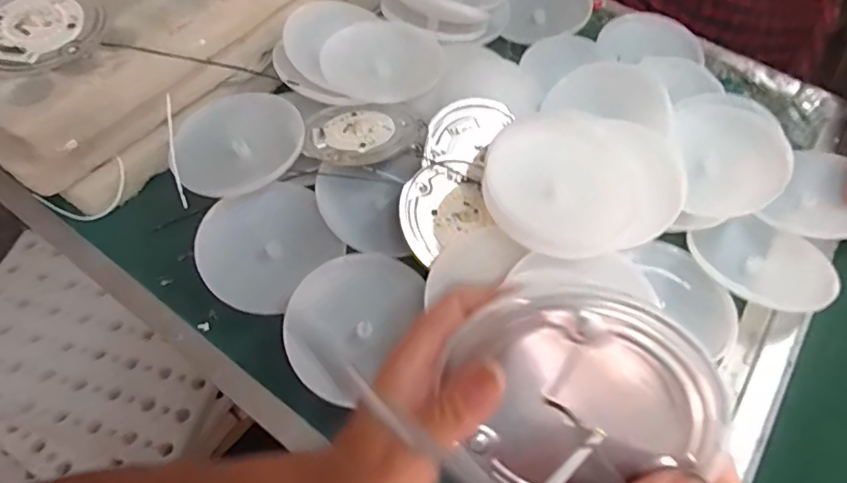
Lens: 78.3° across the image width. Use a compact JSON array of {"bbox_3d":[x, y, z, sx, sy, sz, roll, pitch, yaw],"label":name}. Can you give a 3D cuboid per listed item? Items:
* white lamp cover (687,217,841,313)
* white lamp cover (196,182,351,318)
[{"bbox_3d":[0.281,0.012,0.432,0.103,0.033,0.092,34,63,17],"label":"white lamp cover"},{"bbox_3d":[-0.123,0.003,0.414,0.102,0.025,0.093,-29,64,-18],"label":"white lamp cover"}]

